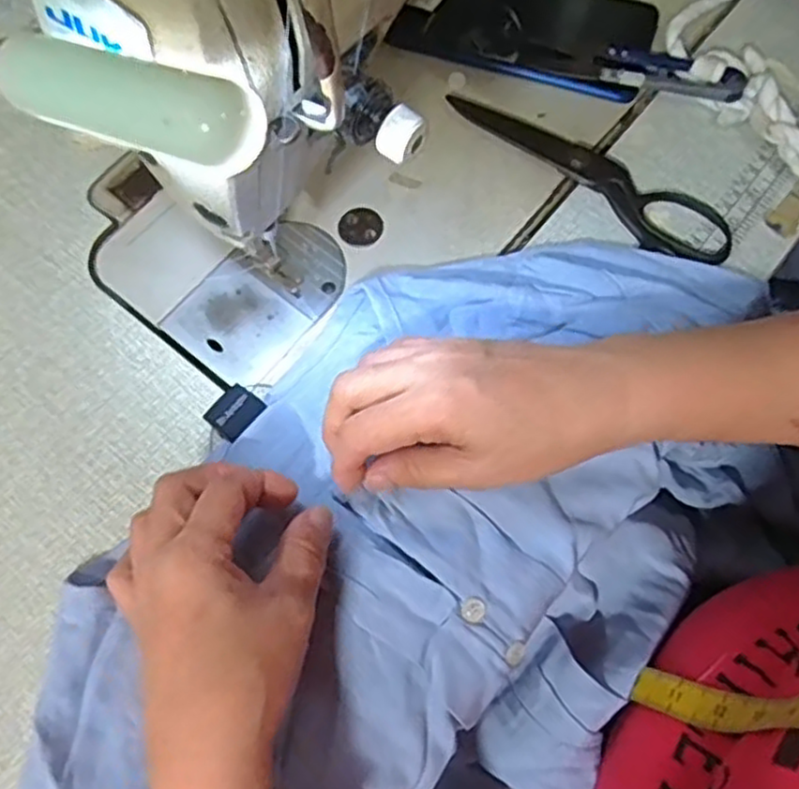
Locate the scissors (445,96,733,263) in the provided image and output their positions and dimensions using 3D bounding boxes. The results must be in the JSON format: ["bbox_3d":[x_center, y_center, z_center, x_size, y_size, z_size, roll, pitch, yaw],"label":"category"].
[{"bbox_3d":[0.108,-0.127,0.401,0.169,0.009,0.049,40,75,13],"label":"scissors"}]

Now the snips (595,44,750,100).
[{"bbox_3d":[0.155,-0.182,0.415,0.082,0.015,0.028,13,71,5],"label":"snips"}]

